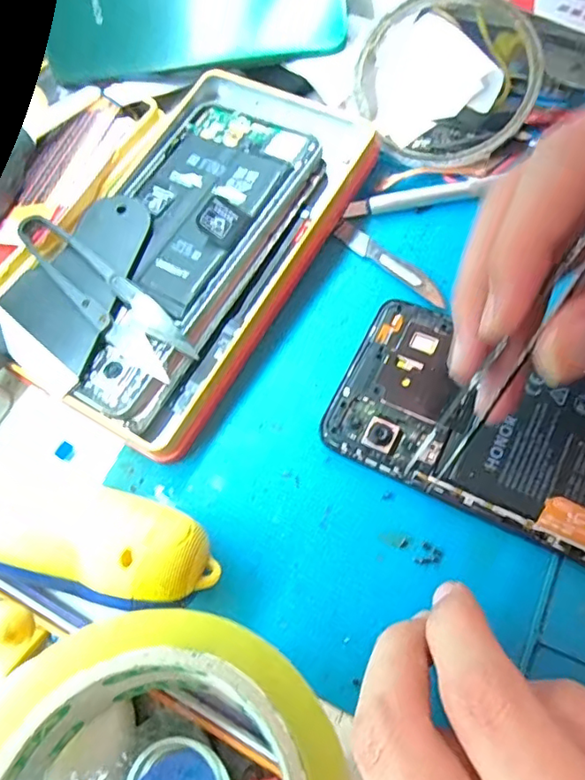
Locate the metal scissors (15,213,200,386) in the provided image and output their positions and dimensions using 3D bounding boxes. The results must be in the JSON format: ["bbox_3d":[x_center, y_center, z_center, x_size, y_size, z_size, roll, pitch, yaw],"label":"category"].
[{"bbox_3d":[-0.078,-0.042,0.233,0.024,0.010,0.095,-41,71,-14],"label":"metal scissors"}]

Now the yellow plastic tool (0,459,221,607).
[{"bbox_3d":[-0.086,0.047,0.192,0.119,0.025,0.036,11,68,8],"label":"yellow plastic tool"}]

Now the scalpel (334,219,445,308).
[{"bbox_3d":[0.043,-0.057,0.245,0.010,0.004,0.062,-44,67,-12],"label":"scalpel"}]

